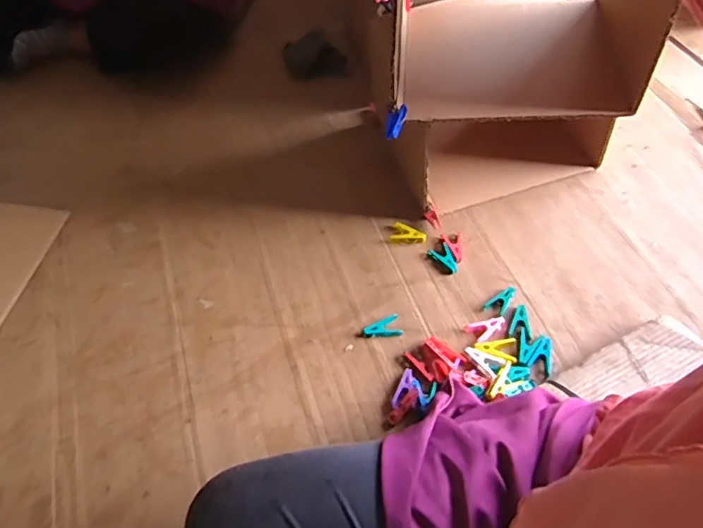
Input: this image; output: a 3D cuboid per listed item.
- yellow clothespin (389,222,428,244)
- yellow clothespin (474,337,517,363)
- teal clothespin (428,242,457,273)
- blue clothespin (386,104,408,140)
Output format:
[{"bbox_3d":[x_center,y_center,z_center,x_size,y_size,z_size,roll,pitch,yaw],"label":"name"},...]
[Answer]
[{"bbox_3d":[0.089,-0.046,0.866,0.054,0.007,0.034,15,59,13],"label":"yellow clothespin"},{"bbox_3d":[0.190,0.113,0.740,0.052,0.010,0.036,3,57,6],"label":"yellow clothespin"},{"bbox_3d":[0.142,-0.010,0.832,0.032,0.008,0.050,-31,60,-15],"label":"teal clothespin"},{"bbox_3d":[0.056,-0.183,0.722,0.022,0.011,0.052,15,74,14],"label":"blue clothespin"}]

